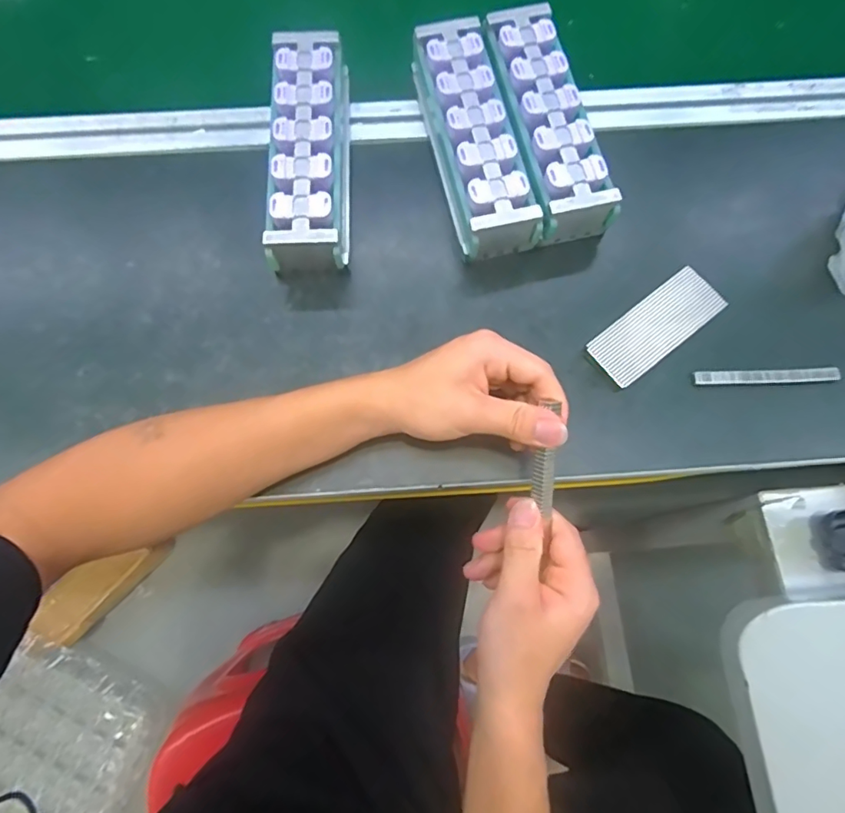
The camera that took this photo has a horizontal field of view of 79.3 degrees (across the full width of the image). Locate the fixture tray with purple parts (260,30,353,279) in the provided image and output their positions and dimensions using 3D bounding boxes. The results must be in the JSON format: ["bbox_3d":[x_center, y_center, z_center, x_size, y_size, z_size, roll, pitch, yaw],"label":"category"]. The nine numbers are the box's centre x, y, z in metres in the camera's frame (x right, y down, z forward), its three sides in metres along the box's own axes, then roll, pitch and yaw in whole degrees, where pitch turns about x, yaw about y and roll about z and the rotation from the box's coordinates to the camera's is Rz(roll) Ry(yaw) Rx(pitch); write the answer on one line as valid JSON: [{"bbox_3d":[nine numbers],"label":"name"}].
[{"bbox_3d":[-0.088,-0.199,0.404,0.060,0.053,0.192,-1,73,0],"label":"fixture tray with purple parts"}]

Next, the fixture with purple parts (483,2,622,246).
[{"bbox_3d":[0.098,-0.223,0.413,0.058,0.057,0.187,-11,73,-3],"label":"fixture with purple parts"}]

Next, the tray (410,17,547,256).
[{"bbox_3d":[0.041,-0.211,0.409,0.063,0.054,0.188,-11,73,-3],"label":"tray"}]

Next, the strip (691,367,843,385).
[{"bbox_3d":[0.254,-0.022,0.378,0.105,0.007,0.011,-2,73,0],"label":"strip"}]

